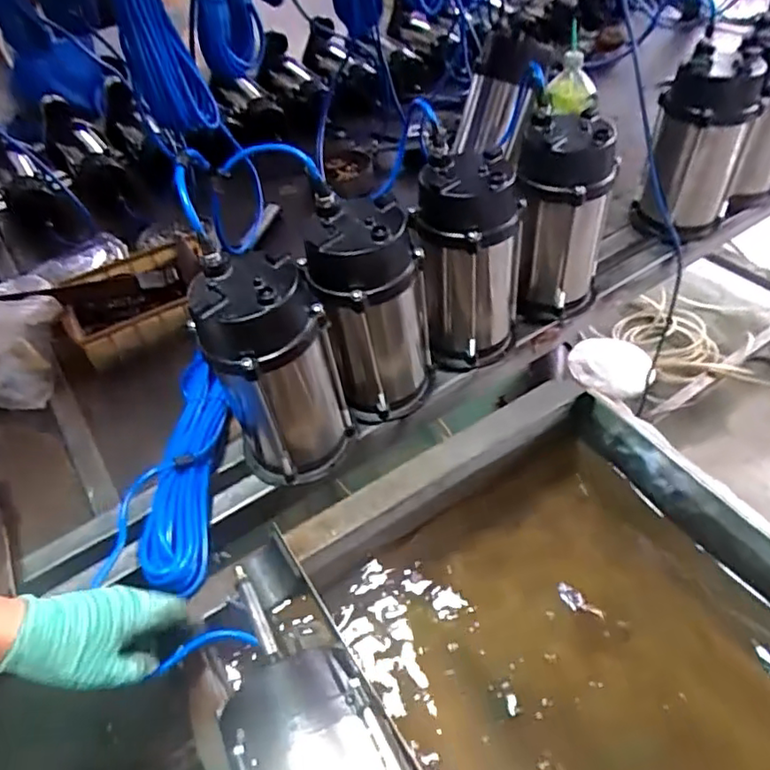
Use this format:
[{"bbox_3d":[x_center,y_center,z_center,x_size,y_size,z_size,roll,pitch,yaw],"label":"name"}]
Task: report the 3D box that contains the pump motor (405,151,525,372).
[{"bbox_3d":[0.107,-0.146,0.780,0.121,0.255,0.105,4,47,11],"label":"pump motor"}]

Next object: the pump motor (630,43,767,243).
[{"bbox_3d":[0.464,-0.354,0.922,0.116,0.248,0.108,-16,46,-8],"label":"pump motor"}]

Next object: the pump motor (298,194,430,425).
[{"bbox_3d":[-0.014,-0.073,0.726,0.117,0.257,0.105,8,48,15],"label":"pump motor"}]

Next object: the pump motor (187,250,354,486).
[{"bbox_3d":[-0.117,-0.009,0.674,0.132,0.258,0.109,-18,46,-10],"label":"pump motor"}]

